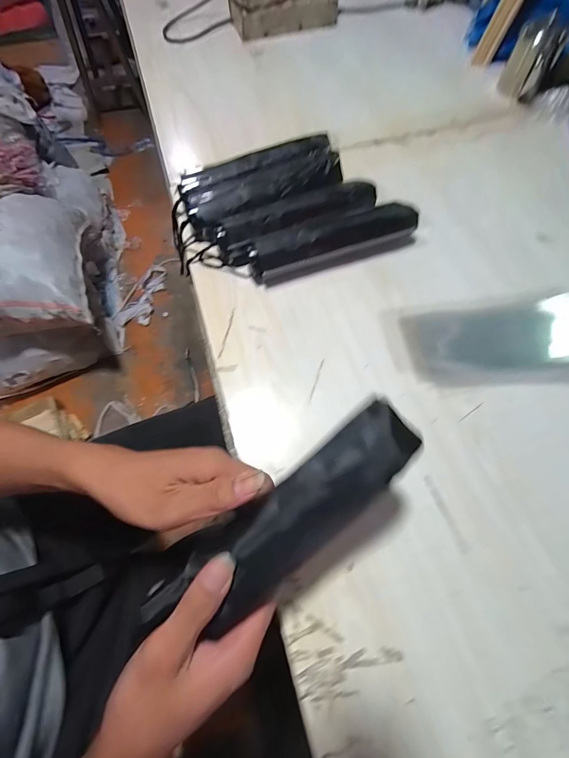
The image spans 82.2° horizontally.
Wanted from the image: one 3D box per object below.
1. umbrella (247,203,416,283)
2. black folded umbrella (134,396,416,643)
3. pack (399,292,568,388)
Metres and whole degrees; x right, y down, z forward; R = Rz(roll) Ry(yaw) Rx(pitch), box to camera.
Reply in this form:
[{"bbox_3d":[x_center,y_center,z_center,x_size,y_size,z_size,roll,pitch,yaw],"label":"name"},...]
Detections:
[{"bbox_3d":[0.067,-0.193,0.453,0.237,0.046,0.050,-19,67,-6],"label":"umbrella"},{"bbox_3d":[0.003,0.105,0.234,0.219,0.040,0.060,-39,70,-1],"label":"black folded umbrella"},{"bbox_3d":[0.302,-0.048,0.414,0.290,0.013,0.123,-1,67,2],"label":"pack"}]

